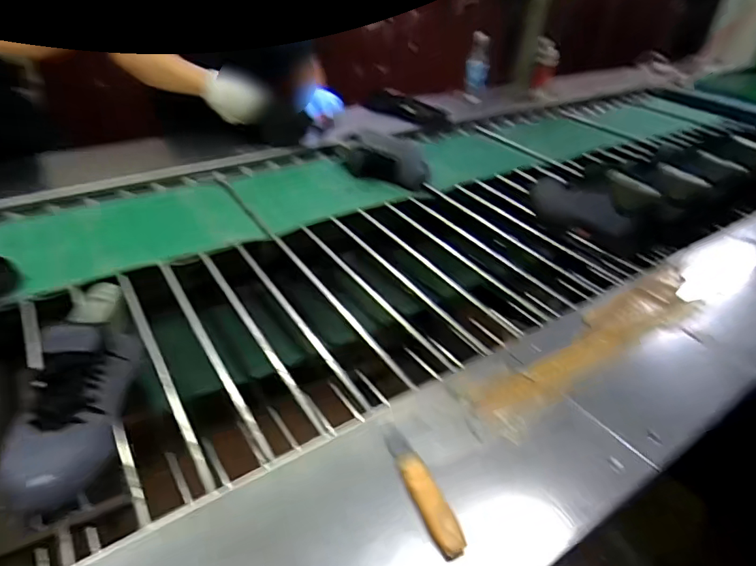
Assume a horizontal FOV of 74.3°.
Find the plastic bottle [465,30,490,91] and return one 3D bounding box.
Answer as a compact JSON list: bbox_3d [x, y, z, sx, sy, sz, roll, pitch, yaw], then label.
[{"bbox_3d":[0.332,-0.718,1.648,0.072,0.197,0.084,9,38,5],"label":"plastic bottle"}]

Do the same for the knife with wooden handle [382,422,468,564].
[{"bbox_3d":[0.045,0.209,0.520,0.030,0.011,0.151,-13,41,-22],"label":"knife with wooden handle"}]

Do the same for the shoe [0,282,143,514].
[{"bbox_3d":[-0.343,0.114,0.567,0.096,0.092,0.275,5,58,-3],"label":"shoe"}]

